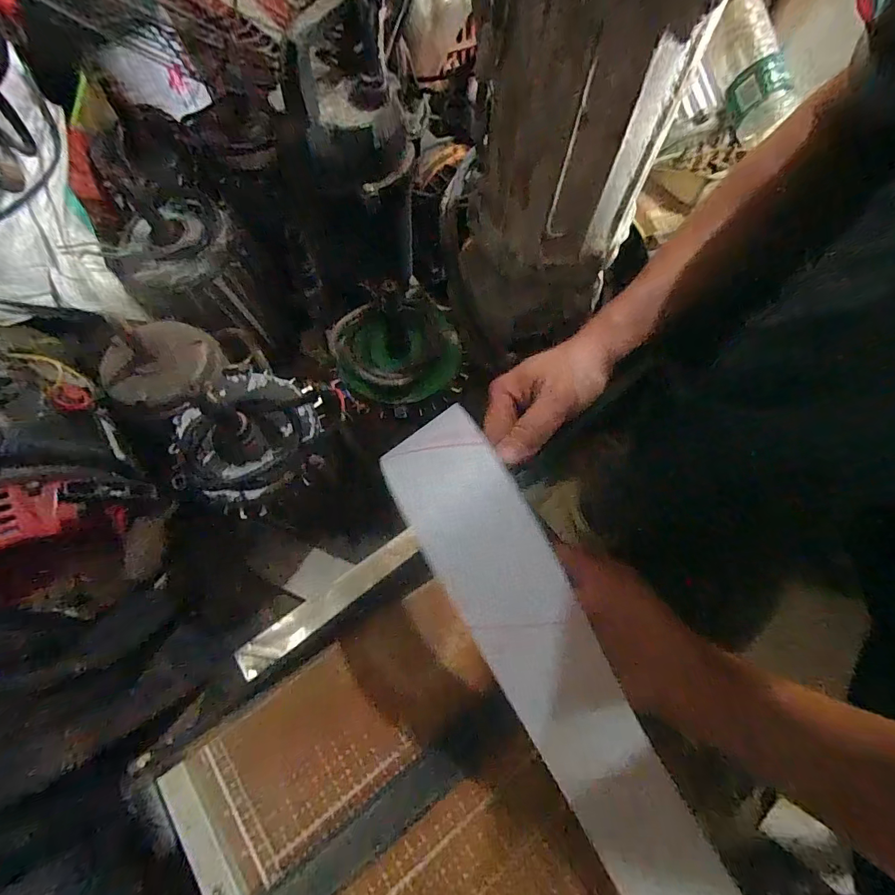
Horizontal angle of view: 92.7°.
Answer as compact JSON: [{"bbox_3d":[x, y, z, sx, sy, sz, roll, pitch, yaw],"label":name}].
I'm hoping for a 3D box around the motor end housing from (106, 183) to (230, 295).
[{"bbox_3d":[-0.310,-0.234,0.494,0.118,0.043,0.131,13,66,4],"label":"motor end housing"}]

